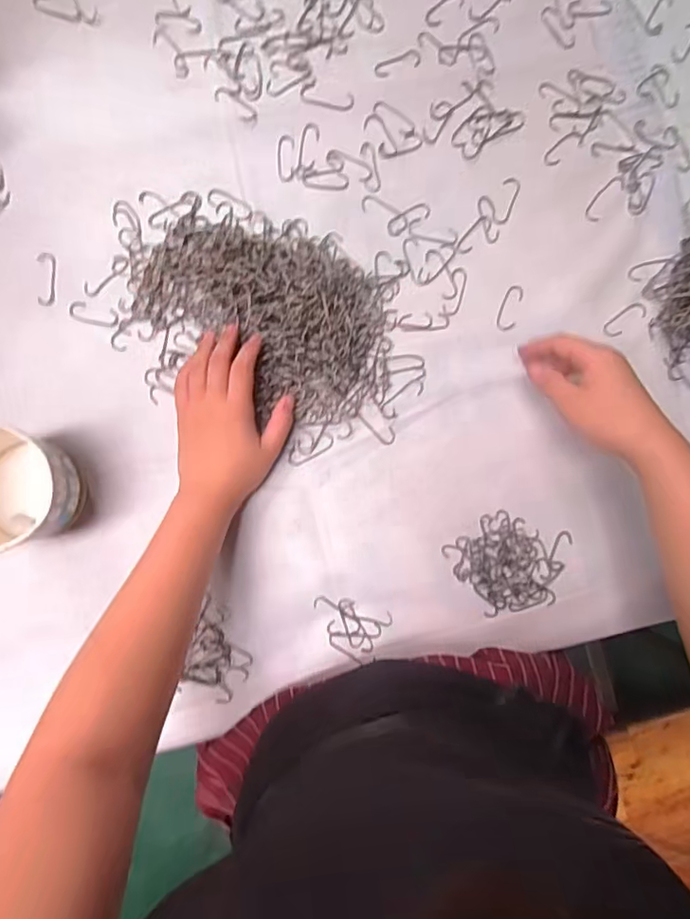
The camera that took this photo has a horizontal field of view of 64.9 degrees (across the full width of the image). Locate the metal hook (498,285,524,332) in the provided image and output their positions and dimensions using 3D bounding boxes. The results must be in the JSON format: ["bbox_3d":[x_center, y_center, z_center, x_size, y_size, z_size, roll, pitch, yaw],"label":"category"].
[{"bbox_3d":[0.145,-0.133,0.475,0.016,0.004,0.042,17,85,0],"label":"metal hook"}]

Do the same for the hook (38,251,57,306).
[{"bbox_3d":[-0.255,-0.155,0.465,0.014,0.004,0.047,-1,86,-2],"label":"hook"}]

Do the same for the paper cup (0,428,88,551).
[{"bbox_3d":[-0.253,0.022,0.413,0.089,0.071,0.082,0,86,-2],"label":"paper cup"}]

